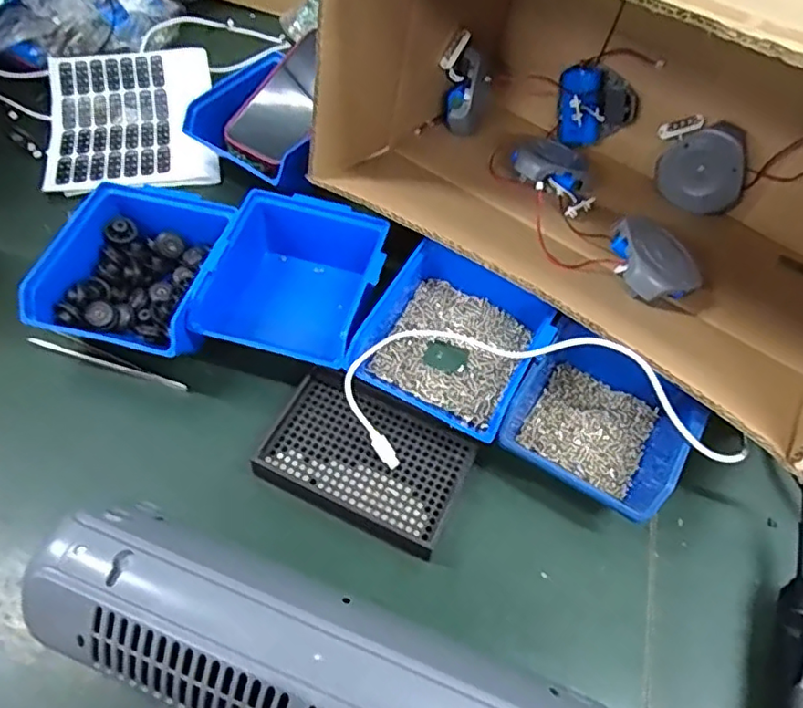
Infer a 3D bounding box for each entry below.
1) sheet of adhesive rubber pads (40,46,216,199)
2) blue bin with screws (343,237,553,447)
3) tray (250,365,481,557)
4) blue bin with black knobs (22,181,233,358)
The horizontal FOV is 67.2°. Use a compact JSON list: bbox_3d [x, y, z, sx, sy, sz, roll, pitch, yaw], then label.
[{"bbox_3d":[-0.270,-0.236,0.605,0.156,0.034,0.187,-8,58,-10],"label":"sheet of adhesive rubber pads"},{"bbox_3d":[0.042,-0.014,0.451,0.118,0.051,0.138,27,59,13],"label":"blue bin with screws"},{"bbox_3d":[-0.023,0.072,0.421,0.134,0.022,0.088,25,58,11],"label":"tray"},{"bbox_3d":[-0.198,-0.063,0.469,0.116,0.058,0.139,14,57,4],"label":"blue bin with black knobs"}]

